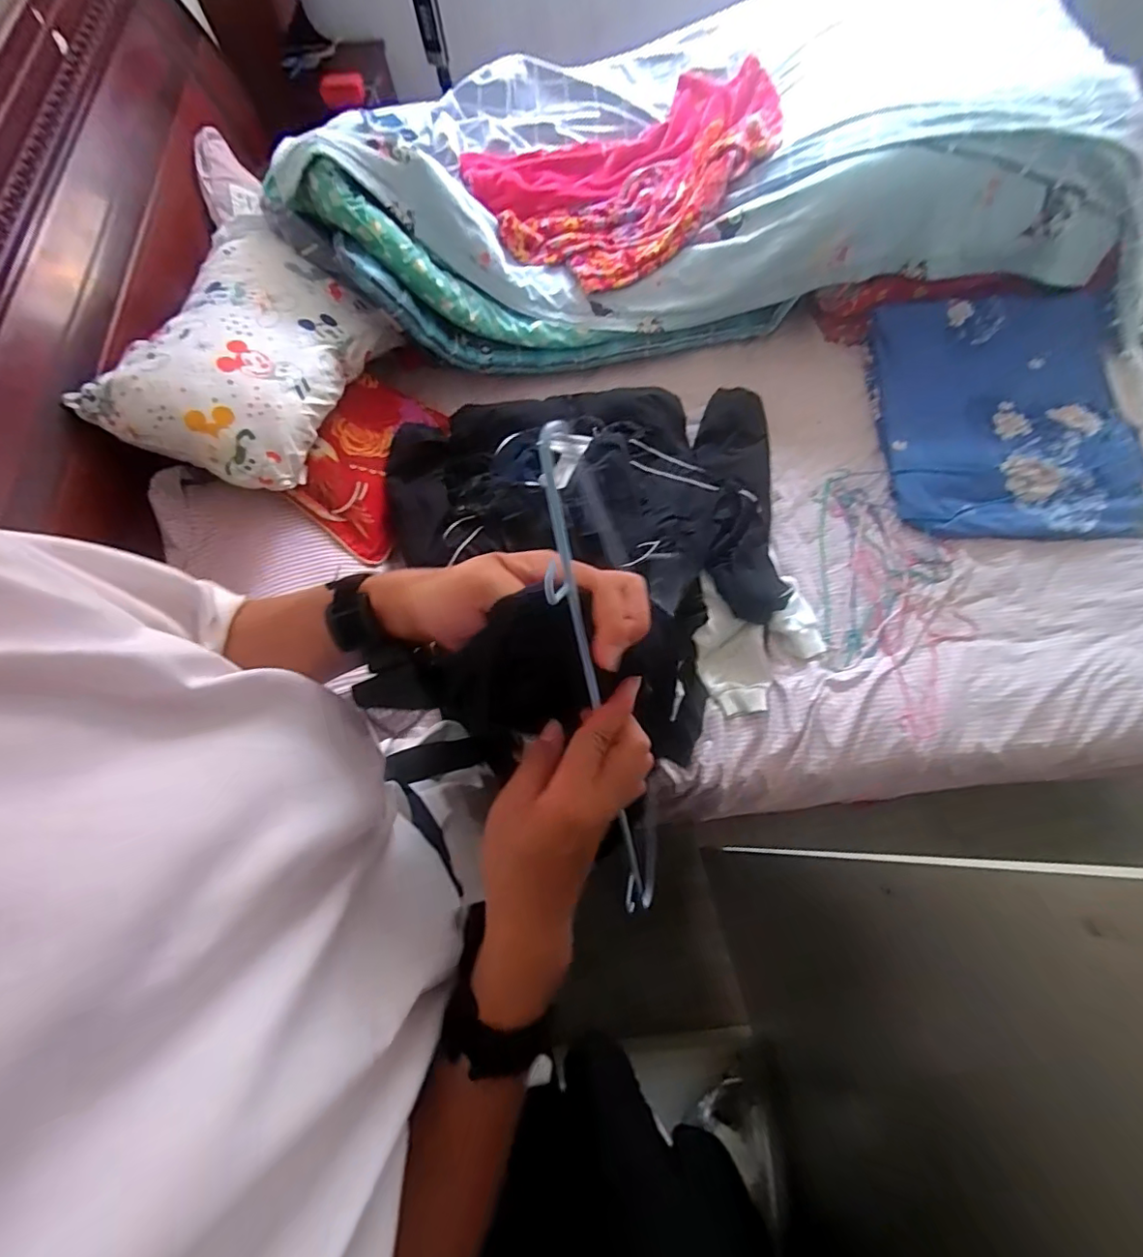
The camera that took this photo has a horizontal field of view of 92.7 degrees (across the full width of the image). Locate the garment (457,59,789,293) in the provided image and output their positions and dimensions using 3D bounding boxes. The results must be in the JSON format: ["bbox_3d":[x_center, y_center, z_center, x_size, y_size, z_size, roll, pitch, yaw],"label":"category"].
[{"bbox_3d":[0.189,-1.190,1.408,0.900,0.107,0.568,-34,71,-10],"label":"garment"}]

